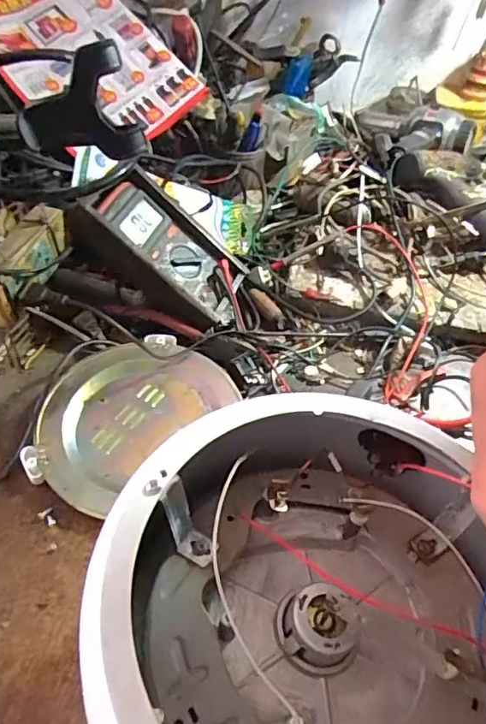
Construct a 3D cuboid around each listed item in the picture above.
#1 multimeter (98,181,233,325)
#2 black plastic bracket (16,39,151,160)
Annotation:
[{"bbox_3d":[-0.085,-0.126,0.645,0.201,0.029,0.080,46,50,-14],"label":"multimeter"},{"bbox_3d":[-0.112,-0.169,0.361,0.076,0.074,0.020,-25,46,-11],"label":"black plastic bracket"}]

